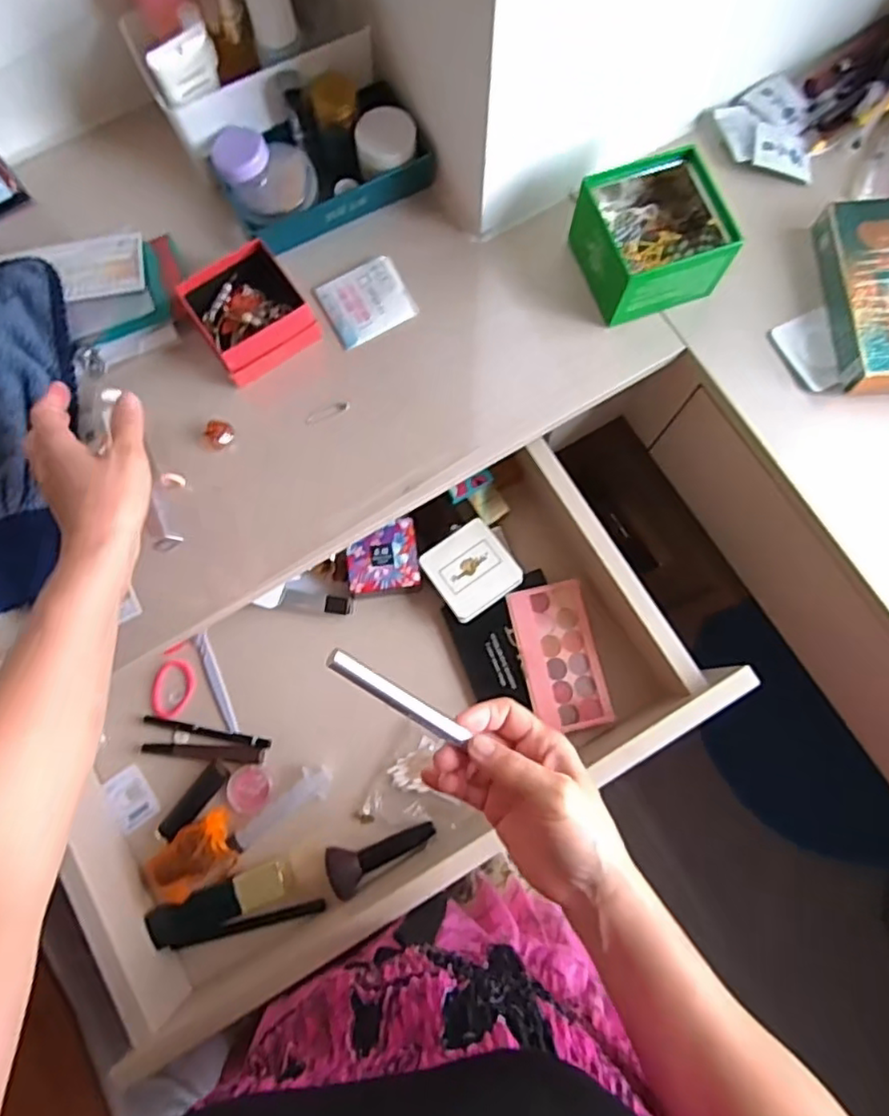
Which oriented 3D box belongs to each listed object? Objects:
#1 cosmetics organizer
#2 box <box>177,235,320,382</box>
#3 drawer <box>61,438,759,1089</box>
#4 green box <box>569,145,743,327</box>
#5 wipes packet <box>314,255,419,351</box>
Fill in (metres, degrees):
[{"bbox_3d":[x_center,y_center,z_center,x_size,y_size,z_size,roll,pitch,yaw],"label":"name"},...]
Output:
[{"bbox_3d":[-0.141,-0.406,0.565,0.189,0.105,0.194,-32,79,-7],"label":"cosmetics organizer"},{"bbox_3d":[-0.171,-0.214,0.553,0.093,0.043,0.090,-33,79,-7],"label":"box"},{"bbox_3d":[-0.077,0.140,0.585,0.554,0.112,0.332,-31,79,-7],"label":"drawer"},{"bbox_3d":[0.180,-0.284,0.560,0.118,0.070,0.116,-17,77,-4],"label":"green box"},{"bbox_3d":[-0.072,-0.235,0.579,0.075,0.008,0.068,-28,78,-6],"label":"wipes packet"}]

